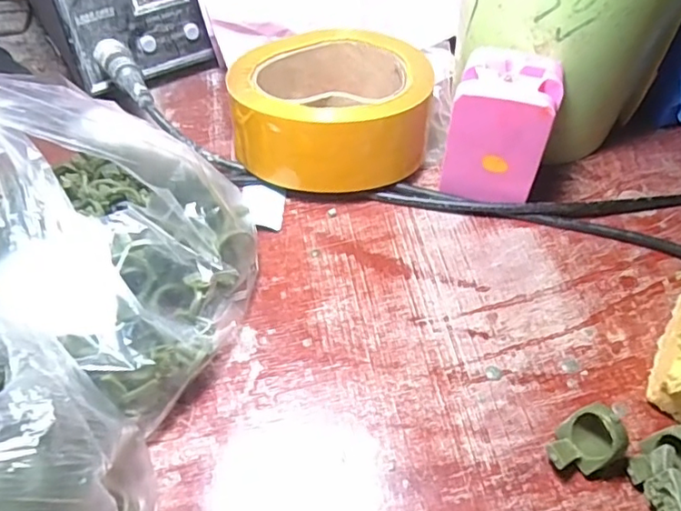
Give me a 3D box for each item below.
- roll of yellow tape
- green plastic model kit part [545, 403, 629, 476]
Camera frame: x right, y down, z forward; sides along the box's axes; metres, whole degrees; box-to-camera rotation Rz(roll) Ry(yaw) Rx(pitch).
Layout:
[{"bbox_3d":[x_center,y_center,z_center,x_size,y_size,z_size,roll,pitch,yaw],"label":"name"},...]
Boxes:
[{"bbox_3d":[-0.006,-0.080,0.331,0.103,0.051,0.103,0,51,-1],"label":"roll of yellow tape"},{"bbox_3d":[0.092,0.072,0.223,0.021,0.025,0.023,0,51,-1],"label":"green plastic model kit part"}]

